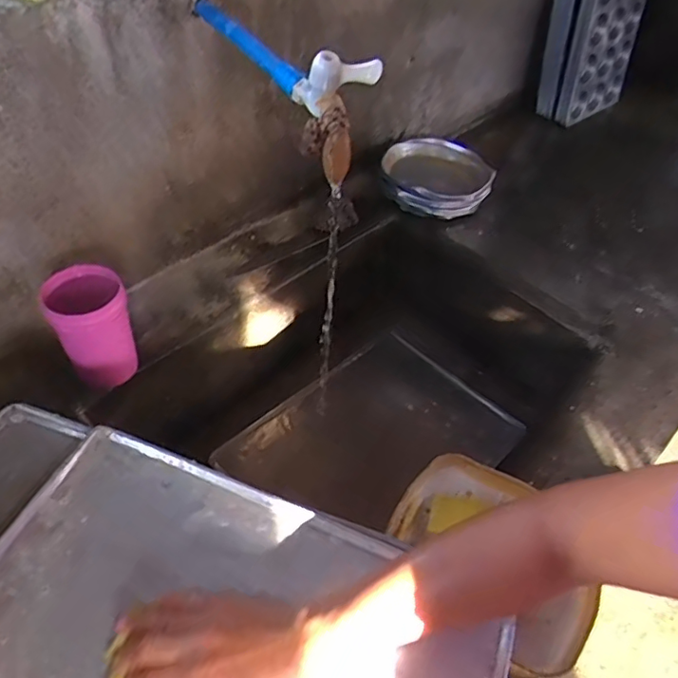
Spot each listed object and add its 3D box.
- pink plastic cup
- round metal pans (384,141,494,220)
[{"bbox_3d":[-0.298,-0.014,0.680,0.089,0.140,0.074,-23,56,-24],"label":"pink plastic cup"},{"bbox_3d":[0.177,-0.300,1.046,0.194,0.062,0.191,3,49,-4],"label":"round metal pans"}]

